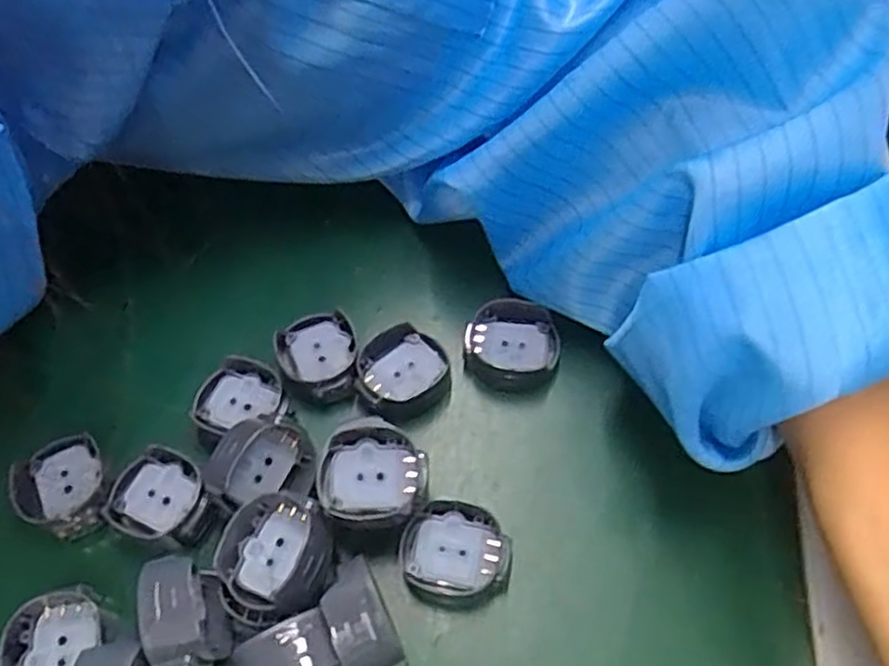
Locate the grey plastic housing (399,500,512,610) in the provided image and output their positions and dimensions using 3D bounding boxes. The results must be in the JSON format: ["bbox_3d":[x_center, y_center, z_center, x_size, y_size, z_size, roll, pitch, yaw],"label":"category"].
[{"bbox_3d":[0.003,0.060,0.196,0.029,0.010,0.025,8,60,5],"label":"grey plastic housing"}]

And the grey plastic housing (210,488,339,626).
[{"bbox_3d":[-0.043,0.058,0.188,0.032,0.017,0.030,0,60,1],"label":"grey plastic housing"}]

